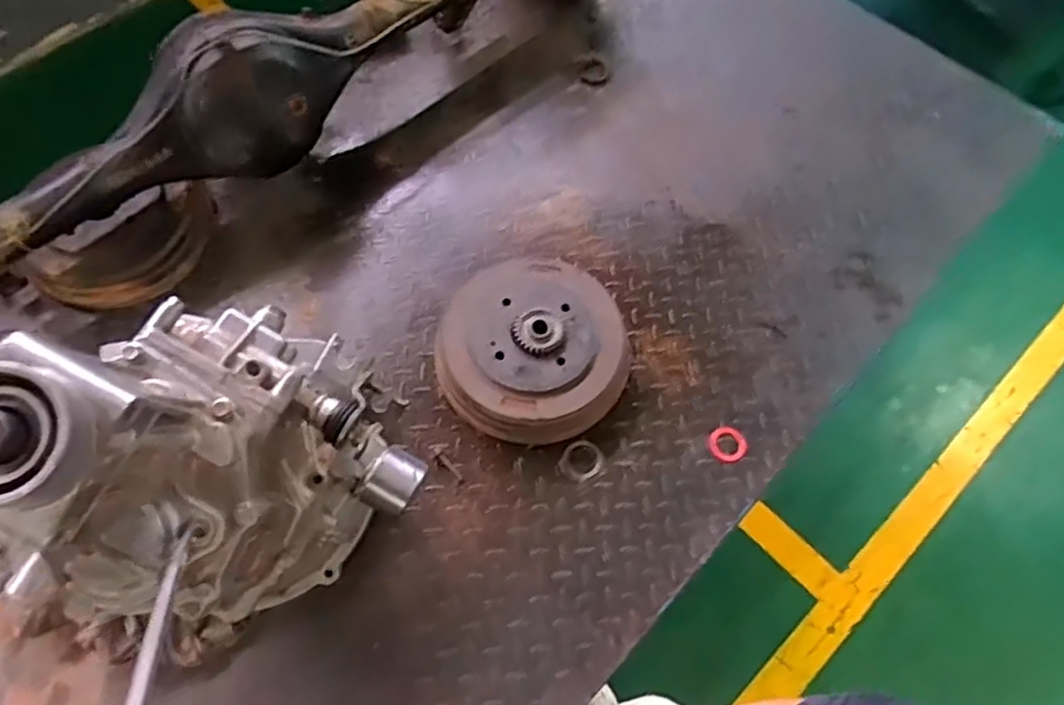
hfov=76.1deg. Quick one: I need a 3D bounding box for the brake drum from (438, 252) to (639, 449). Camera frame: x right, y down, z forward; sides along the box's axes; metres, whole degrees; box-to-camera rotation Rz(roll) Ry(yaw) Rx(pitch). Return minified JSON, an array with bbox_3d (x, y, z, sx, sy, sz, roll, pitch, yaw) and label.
[{"bbox_3d":[0.006,-0.002,0.927,0.242,0.089,0.245,0,65,0],"label":"brake drum"}]

